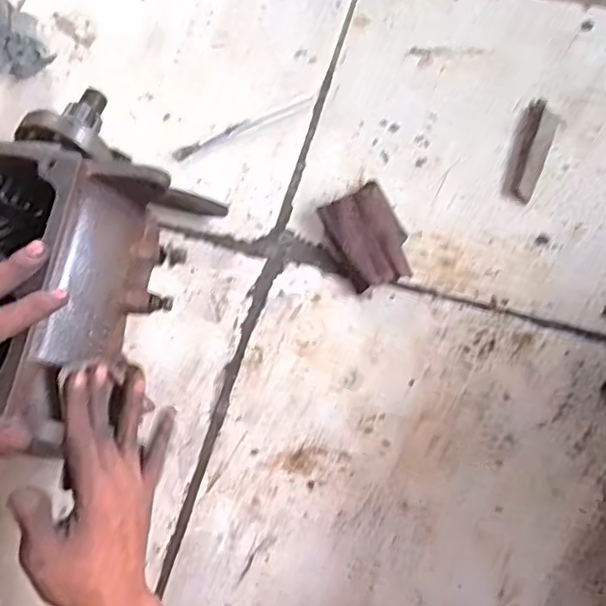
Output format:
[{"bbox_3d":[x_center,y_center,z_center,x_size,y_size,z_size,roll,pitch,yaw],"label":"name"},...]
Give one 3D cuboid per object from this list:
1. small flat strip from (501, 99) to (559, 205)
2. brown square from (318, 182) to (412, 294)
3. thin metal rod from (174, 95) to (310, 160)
[{"bbox_3d":[0.240,-0.163,0.645,0.038,0.018,0.118,22,73,10],"label":"small flat strip"},{"bbox_3d":[0.067,-0.065,0.614,0.072,0.023,0.101,-26,72,-6],"label":"brown square"},{"bbox_3d":[-0.067,-0.199,0.686,0.165,0.007,0.015,-27,72,-7],"label":"thin metal rod"}]

